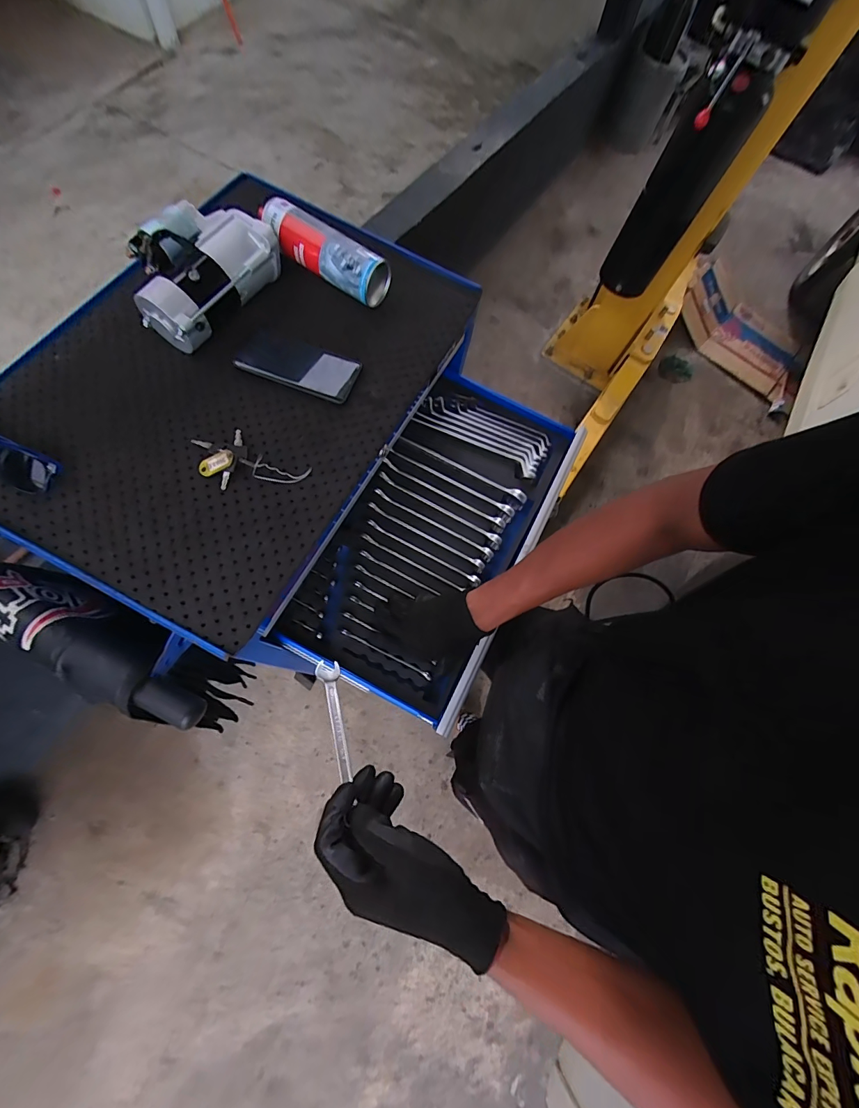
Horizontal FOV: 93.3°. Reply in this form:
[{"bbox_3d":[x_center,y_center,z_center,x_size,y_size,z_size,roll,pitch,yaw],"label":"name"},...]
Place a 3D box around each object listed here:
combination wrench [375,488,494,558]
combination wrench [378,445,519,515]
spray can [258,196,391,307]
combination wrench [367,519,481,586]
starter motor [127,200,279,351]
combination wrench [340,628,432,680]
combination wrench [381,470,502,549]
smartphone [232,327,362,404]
[{"bbox_3d":[0.008,-0.055,0.702,0.230,0.023,0.013,29,70,3],"label":"combination wrench"},{"bbox_3d":[0.031,-0.131,0.726,0.263,0.021,0.024,26,70,2],"label":"combination wrench"},{"bbox_3d":[-0.164,-0.459,0.614,0.216,0.063,0.057,30,70,4],"label":"spray can"},{"bbox_3d":[-0.009,-0.004,0.683,0.212,0.018,0.012,29,70,3],"label":"combination wrench"},{"bbox_3d":[-0.310,-0.392,0.560,0.130,0.088,0.210,34,71,5],"label":"starter motor"},{"bbox_3d":[-0.067,0.154,0.626,0.156,0.015,0.009,28,70,3],"label":"combination wrench"},{"bbox_3d":[0.018,-0.077,0.710,0.241,0.025,0.022,29,70,3],"label":"combination wrench"},{"bbox_3d":[-0.184,-0.271,0.574,0.161,0.010,0.076,20,70,0],"label":"smartphone"}]

